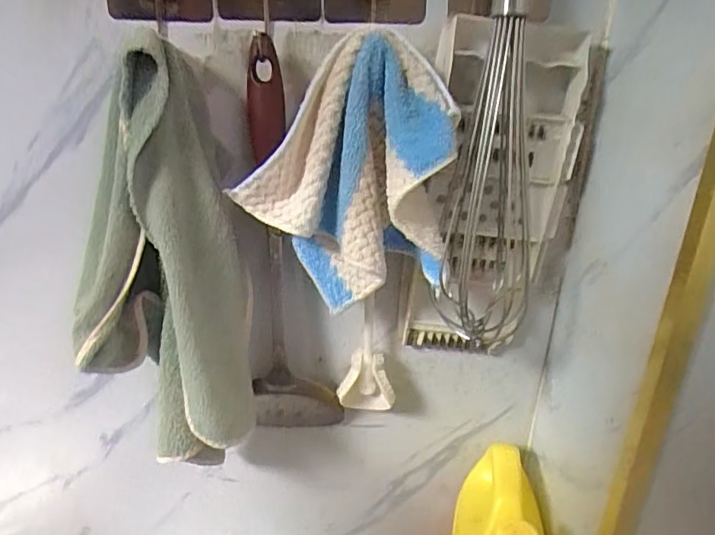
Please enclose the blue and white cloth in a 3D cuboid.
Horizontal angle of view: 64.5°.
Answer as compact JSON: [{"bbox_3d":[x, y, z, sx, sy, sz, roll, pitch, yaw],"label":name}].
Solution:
[{"bbox_3d":[-0.006,-0.057,0.384,0.136,0.169,0.064,6,26,11],"label":"blue and white cloth"}]

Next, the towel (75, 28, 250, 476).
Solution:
[{"bbox_3d":[-0.133,-0.003,0.394,0.101,0.270,0.080,4,26,8],"label":"towel"}]

